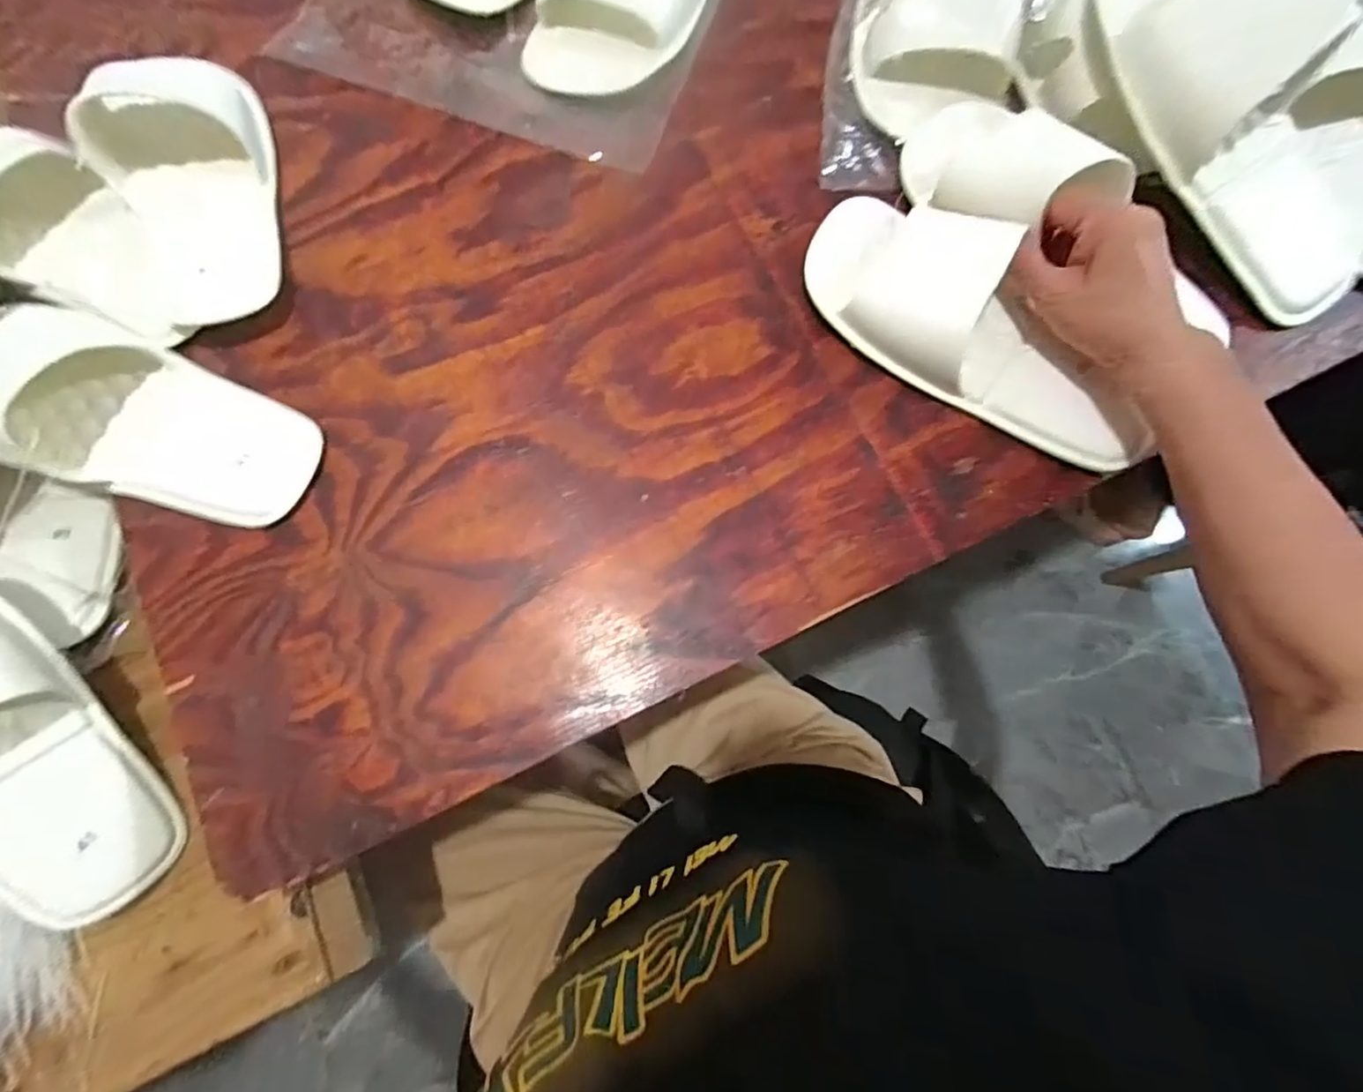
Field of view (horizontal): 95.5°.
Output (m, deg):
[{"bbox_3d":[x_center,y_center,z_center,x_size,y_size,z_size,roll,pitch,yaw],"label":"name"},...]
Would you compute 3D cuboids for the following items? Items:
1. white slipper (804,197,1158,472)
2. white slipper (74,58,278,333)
[{"bbox_3d":[0.189,-0.138,0.386,0.238,0.050,0.098,38,81,3],"label":"white slipper"},{"bbox_3d":[-0.326,-0.242,0.413,0.096,0.054,0.202,-21,77,-6],"label":"white slipper"}]

